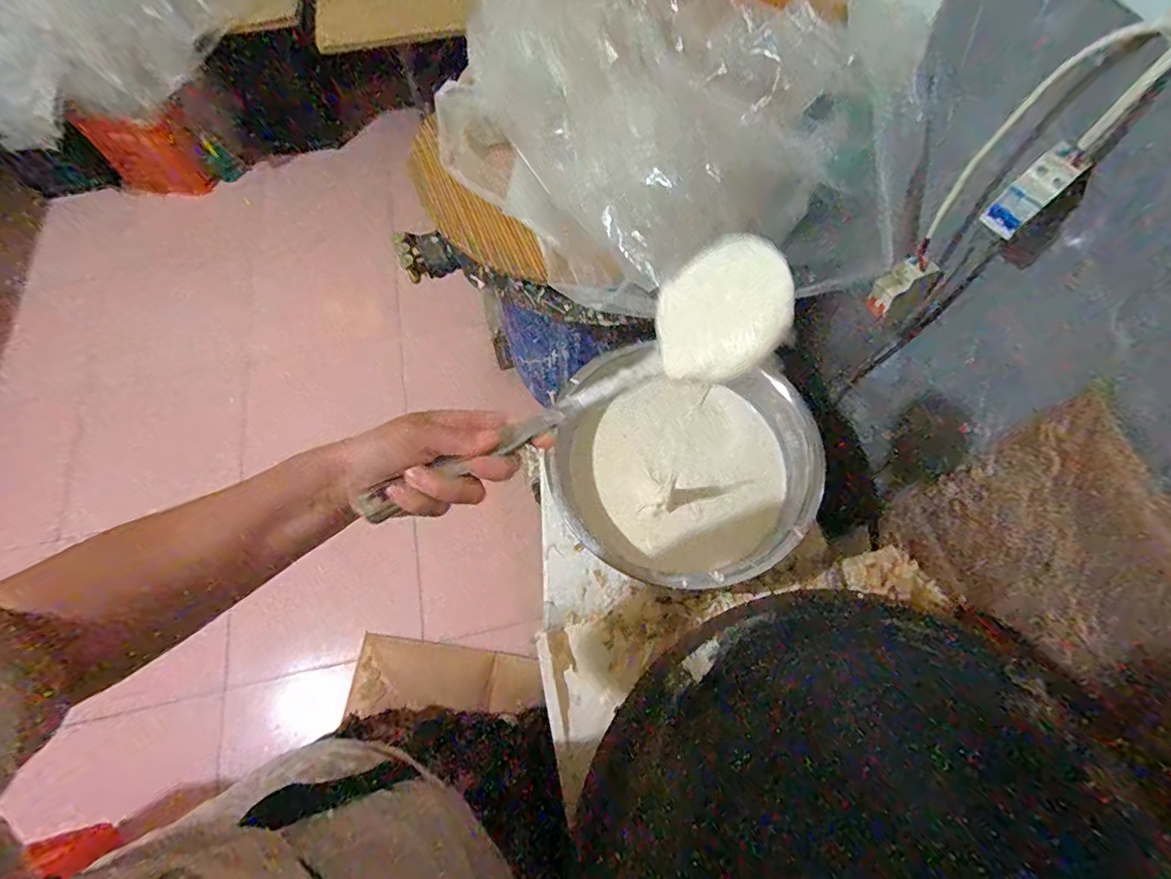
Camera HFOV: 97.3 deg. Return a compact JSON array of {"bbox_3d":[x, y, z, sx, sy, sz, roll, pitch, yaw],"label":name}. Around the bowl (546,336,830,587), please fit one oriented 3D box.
[{"bbox_3d":[0.141,0.034,0.814,0.388,0.167,0.361,0,65,0],"label":"bowl"}]

